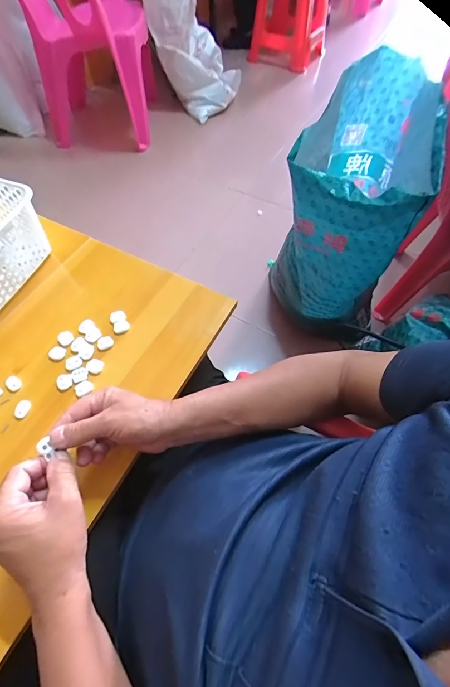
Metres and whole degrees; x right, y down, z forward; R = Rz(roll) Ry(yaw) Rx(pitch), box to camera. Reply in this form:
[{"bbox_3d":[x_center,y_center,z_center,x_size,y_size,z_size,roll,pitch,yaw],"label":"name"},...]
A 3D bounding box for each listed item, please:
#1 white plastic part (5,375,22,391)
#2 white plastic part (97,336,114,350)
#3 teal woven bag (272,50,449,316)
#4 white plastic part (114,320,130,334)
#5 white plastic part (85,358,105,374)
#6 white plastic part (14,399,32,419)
[{"bbox_3d":[-0.287,0.054,0.464,0.020,0.008,0.017,31,63,17],"label":"white plastic part"},{"bbox_3d":[-0.175,-0.001,0.497,0.023,0.008,0.018,-23,61,-13],"label":"white plastic part"},{"bbox_3d":[0.289,-0.324,0.838,0.254,0.489,0.423,18,60,11],"label":"teal woven bag"},{"bbox_3d":[-0.154,-0.024,0.511,0.023,0.007,0.017,-14,59,-8],"label":"white plastic part"},{"bbox_3d":[-0.182,0.032,0.478,0.023,0.005,0.020,24,61,14],"label":"white plastic part"},{"bbox_3d":[-0.264,0.085,0.446,0.019,0.004,0.024,22,61,13],"label":"white plastic part"}]

